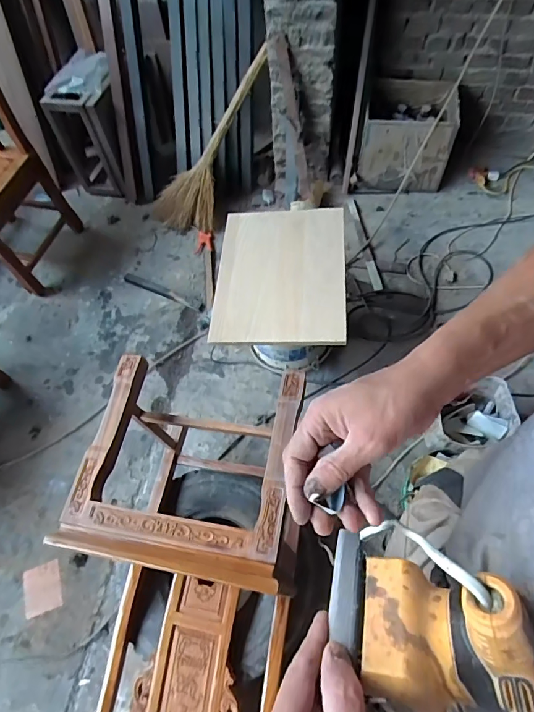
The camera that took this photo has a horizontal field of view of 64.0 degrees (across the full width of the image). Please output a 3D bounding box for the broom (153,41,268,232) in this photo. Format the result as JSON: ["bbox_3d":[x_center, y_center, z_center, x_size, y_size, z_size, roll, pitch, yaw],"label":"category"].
[{"bbox_3d":[-0.214,-0.828,1.736,0.190,0.798,0.216,8,47,-36],"label":"broom"}]

